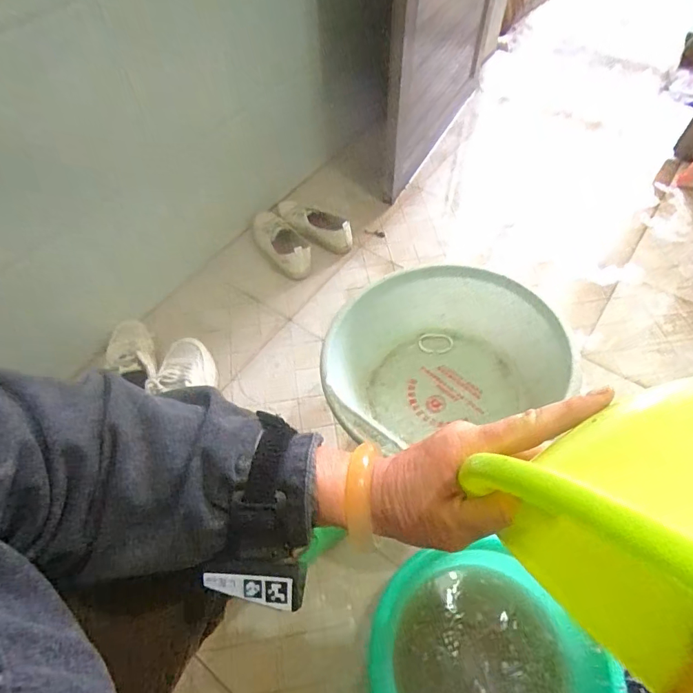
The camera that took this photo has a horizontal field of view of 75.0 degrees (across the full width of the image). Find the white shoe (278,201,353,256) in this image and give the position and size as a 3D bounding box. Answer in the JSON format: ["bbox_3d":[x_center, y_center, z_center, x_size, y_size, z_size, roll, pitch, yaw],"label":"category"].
[{"bbox_3d":[-0.094,-0.348,1.254,0.245,0.084,0.100,34,63,21],"label":"white shoe"}]

